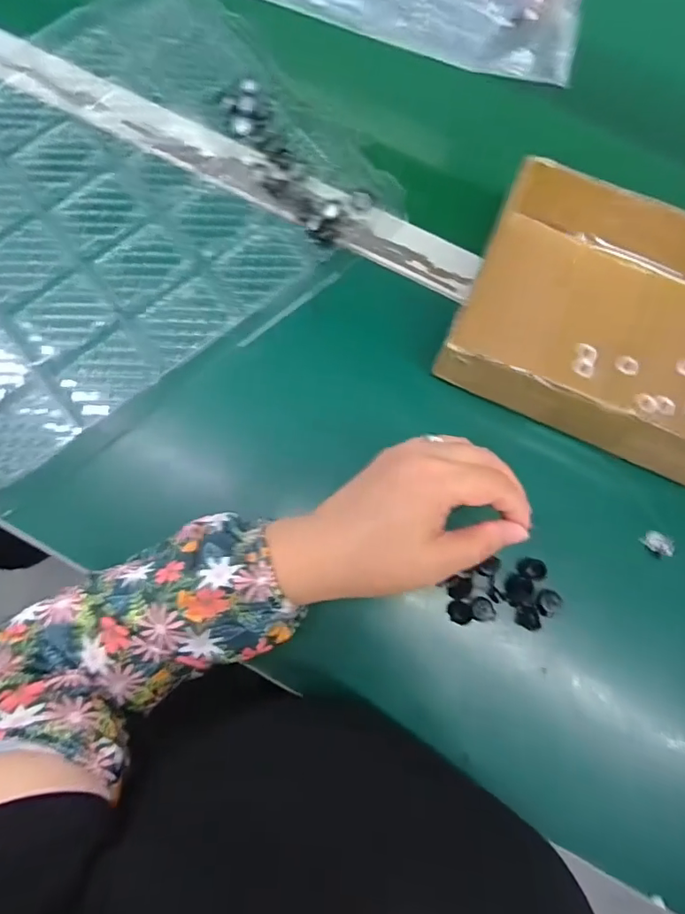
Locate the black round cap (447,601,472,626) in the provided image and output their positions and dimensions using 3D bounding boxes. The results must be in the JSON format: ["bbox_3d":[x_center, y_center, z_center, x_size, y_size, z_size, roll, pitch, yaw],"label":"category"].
[{"bbox_3d":[0.080,0.105,0.352,0.016,0.006,0.015,0,79,0],"label":"black round cap"}]

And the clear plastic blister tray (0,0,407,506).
[{"bbox_3d":[-0.220,-0.176,0.403,0.433,0.031,0.315,-38,81,-7],"label":"clear plastic blister tray"}]

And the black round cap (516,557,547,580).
[{"bbox_3d":[0.129,0.076,0.355,0.016,0.012,0.014,17,80,3],"label":"black round cap"}]

